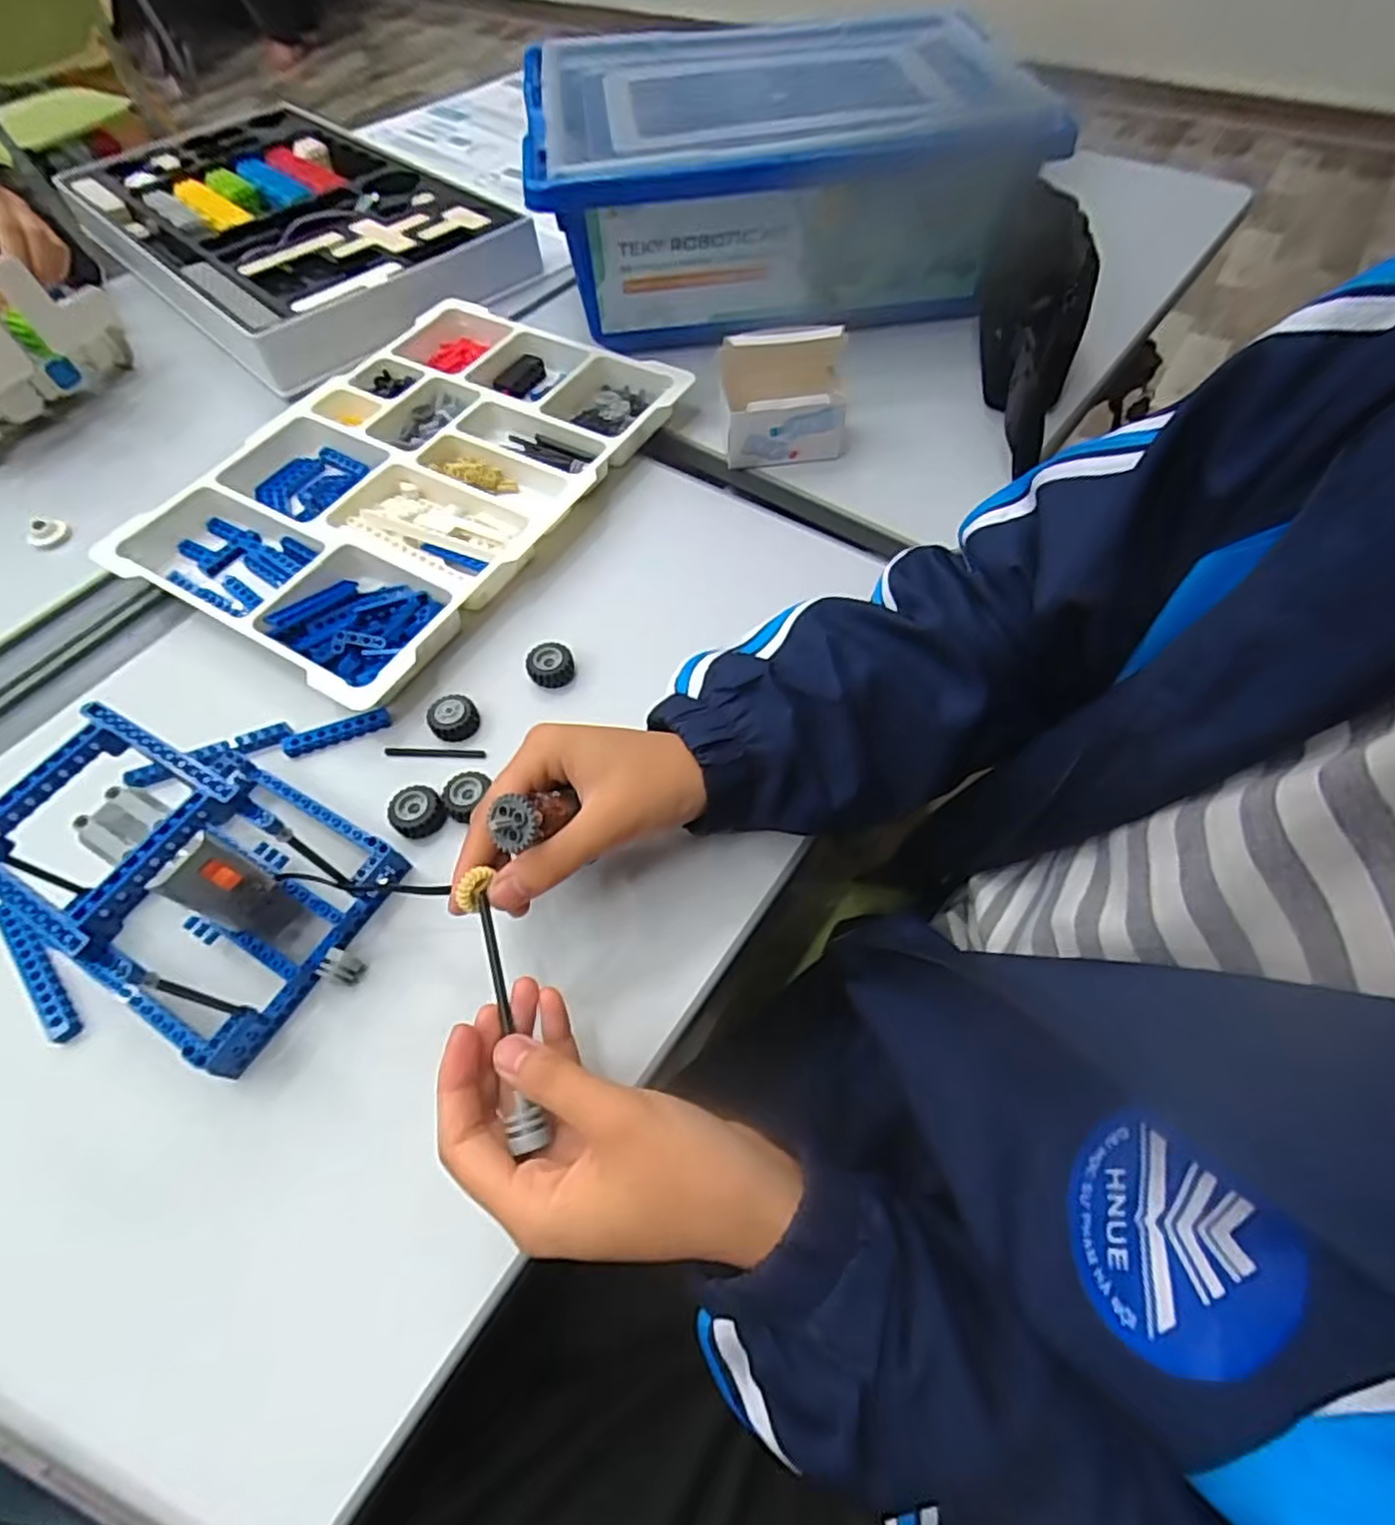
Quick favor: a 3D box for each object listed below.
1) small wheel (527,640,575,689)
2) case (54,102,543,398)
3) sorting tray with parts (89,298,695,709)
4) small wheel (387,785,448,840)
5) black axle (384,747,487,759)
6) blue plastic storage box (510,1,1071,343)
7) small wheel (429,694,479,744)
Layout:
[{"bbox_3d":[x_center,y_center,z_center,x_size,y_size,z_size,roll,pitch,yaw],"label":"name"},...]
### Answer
[{"bbox_3d":[-0.094,-0.063,0.455,0.029,0.016,0.025,-12,59,-4],"label":"small wheel"},{"bbox_3d":[-0.430,-0.565,0.743,0.291,0.051,0.575,-41,65,-19],"label":"case"},{"bbox_3d":[-0.217,-0.224,0.535,0.277,0.033,0.370,24,64,16],"label":"sorting tray with parts"},{"bbox_3d":[-0.160,0.028,0.403,0.029,0.012,0.028,-1,59,2],"label":"small wheel"},{"bbox_3d":[-0.160,-0.006,0.432,0.062,0.004,0.006,1,59,3],"label":"black axle"},{"bbox_3d":[0.062,-0.497,0.626,0.396,0.150,0.240,-6,59,-1],"label":"blue plastic storage box"},{"bbox_3d":[-0.153,-0.028,0.435,0.032,0.013,0.028,10,60,9],"label":"small wheel"}]

